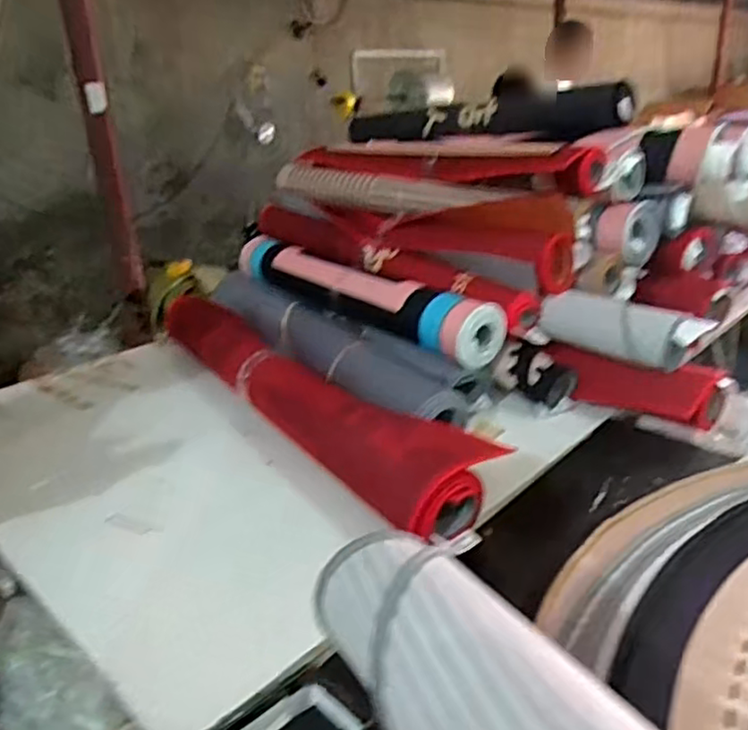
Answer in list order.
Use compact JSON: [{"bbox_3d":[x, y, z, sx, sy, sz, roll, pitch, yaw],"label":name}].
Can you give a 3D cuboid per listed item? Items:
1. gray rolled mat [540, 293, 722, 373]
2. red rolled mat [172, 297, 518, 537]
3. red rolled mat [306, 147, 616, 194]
[{"bbox_3d":[0.480,-0.070,1.289,0.318,0.096,0.087,17,30,39],"label":"gray rolled mat"},{"bbox_3d":[-0.136,0.068,1.345,0.194,0.118,1.005,-16,26,-29],"label":"red rolled mat"},{"bbox_3d":[0.136,-0.535,1.727,0.105,0.088,0.975,-20,28,-36],"label":"red rolled mat"}]

